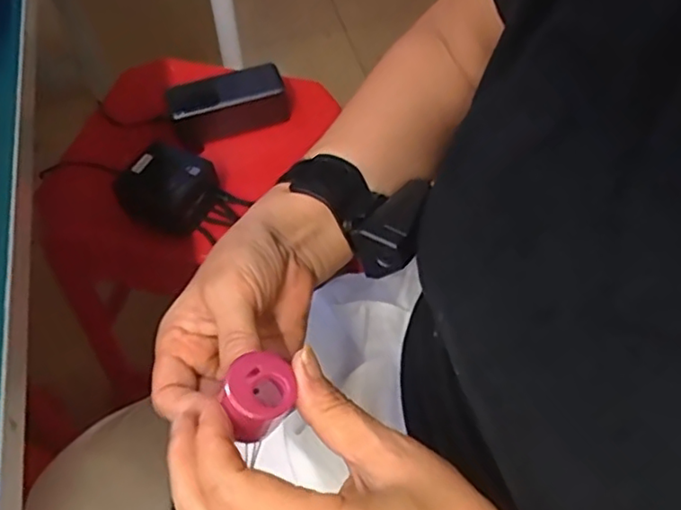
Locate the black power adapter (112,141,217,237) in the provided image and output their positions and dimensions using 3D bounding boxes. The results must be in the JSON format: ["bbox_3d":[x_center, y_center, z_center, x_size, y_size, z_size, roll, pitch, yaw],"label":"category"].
[{"bbox_3d":[-0.173,-0.064,0.614,0.080,0.038,0.090,26,60,19],"label":"black power adapter"}]

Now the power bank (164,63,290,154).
[{"bbox_3d":[-0.124,-0.165,0.681,0.126,0.053,0.049,-22,57,-13],"label":"power bank"}]

